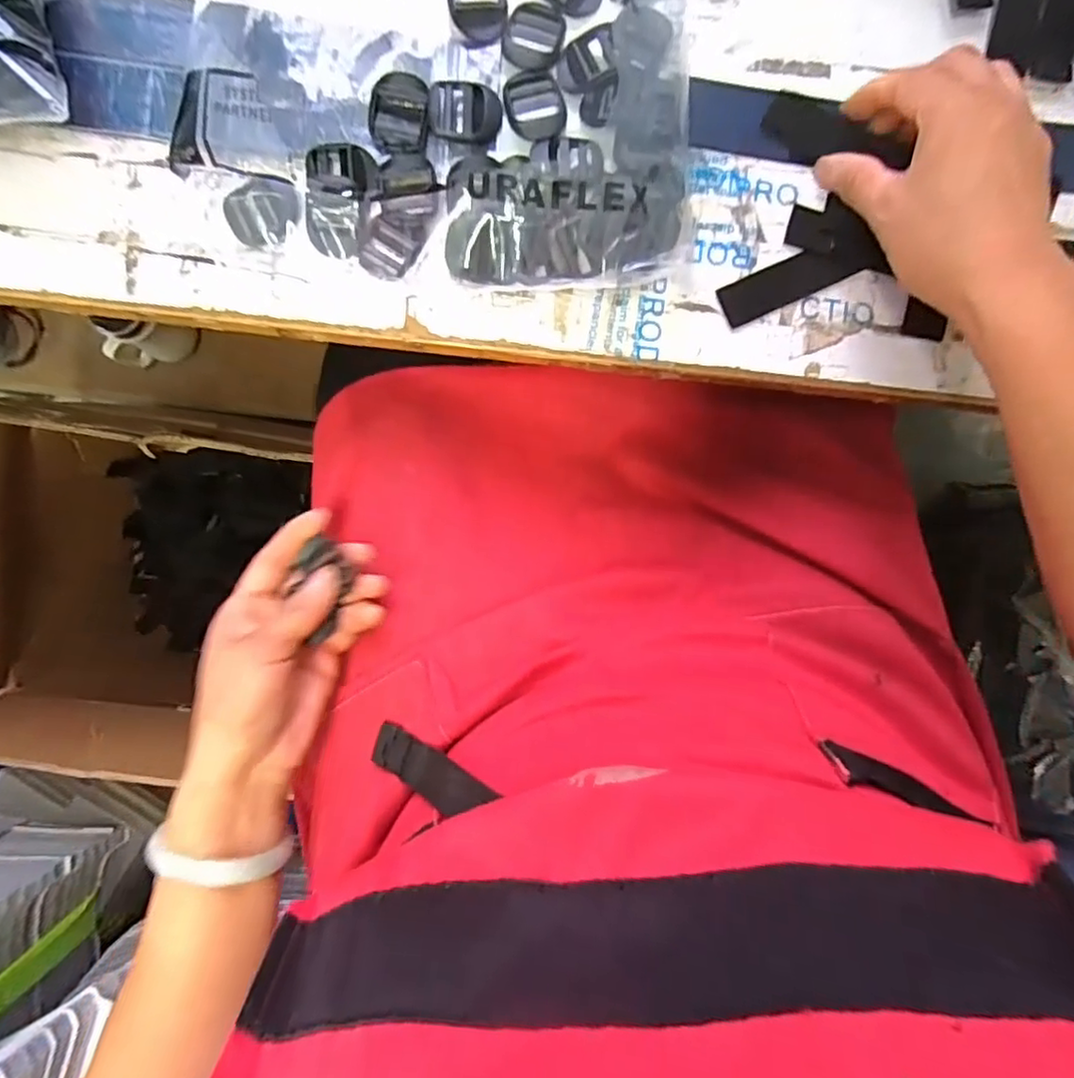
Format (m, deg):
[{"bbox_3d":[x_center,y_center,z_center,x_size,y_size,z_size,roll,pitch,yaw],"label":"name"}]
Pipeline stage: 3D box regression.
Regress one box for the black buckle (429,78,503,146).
[{"bbox_3d":[-0.039,-0.233,0.336,0.038,0.006,0.031,3,91,-1],"label":"black buckle"}]

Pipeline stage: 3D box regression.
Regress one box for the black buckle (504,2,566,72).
[{"bbox_3d":[-0.001,-0.277,0.339,0.031,0.004,0.038,14,91,-1],"label":"black buckle"}]

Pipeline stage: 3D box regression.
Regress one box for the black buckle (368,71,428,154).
[{"bbox_3d":[-0.074,-0.231,0.334,0.031,0.006,0.039,3,91,-1],"label":"black buckle"}]

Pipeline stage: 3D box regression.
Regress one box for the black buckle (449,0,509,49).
[{"bbox_3d":[-0.032,-0.291,0.335,0.031,0.005,0.043,-7,92,-1],"label":"black buckle"}]

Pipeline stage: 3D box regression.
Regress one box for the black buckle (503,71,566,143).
[{"bbox_3d":[0.000,-0.239,0.342,0.032,0.005,0.038,-14,92,-1],"label":"black buckle"}]

